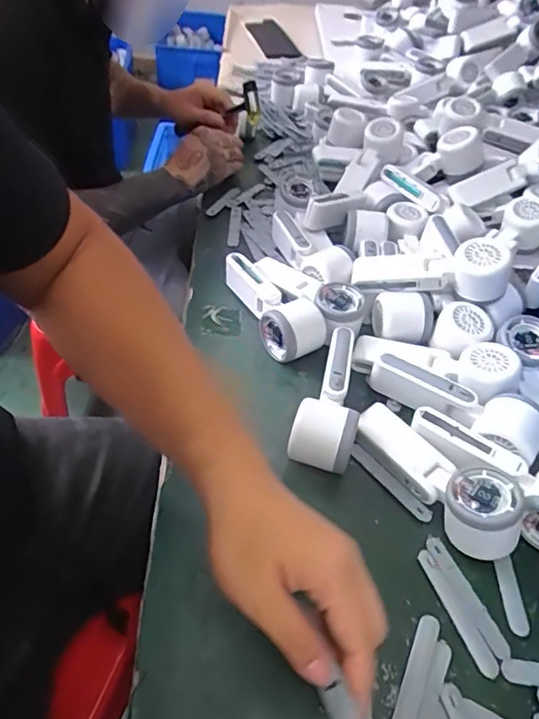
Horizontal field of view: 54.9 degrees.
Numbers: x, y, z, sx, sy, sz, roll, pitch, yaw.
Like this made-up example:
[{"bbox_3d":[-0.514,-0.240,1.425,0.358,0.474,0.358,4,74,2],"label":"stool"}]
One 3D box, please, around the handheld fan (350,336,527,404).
[{"bbox_3d":[0.170,0.006,0.540,0.164,0.048,0.065,11,46,25],"label":"handheld fan"}]

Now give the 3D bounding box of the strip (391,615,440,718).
[{"bbox_3d":[0.102,0.228,0.367,0.016,0.007,0.095,23,50,15],"label":"strip"}]

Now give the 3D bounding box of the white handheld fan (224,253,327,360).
[{"bbox_3d":[-0.001,-0.067,0.597,0.058,0.052,0.167,-22,53,-23],"label":"white handheld fan"}]

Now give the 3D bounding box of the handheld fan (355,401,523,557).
[{"bbox_3d":[0.146,0.097,0.458,0.058,0.058,0.168,-24,54,-25],"label":"handheld fan"}]

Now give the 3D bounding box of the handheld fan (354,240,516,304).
[{"bbox_3d":[0.178,-0.096,0.586,0.165,0.056,0.051,3,45,24],"label":"handheld fan"}]

